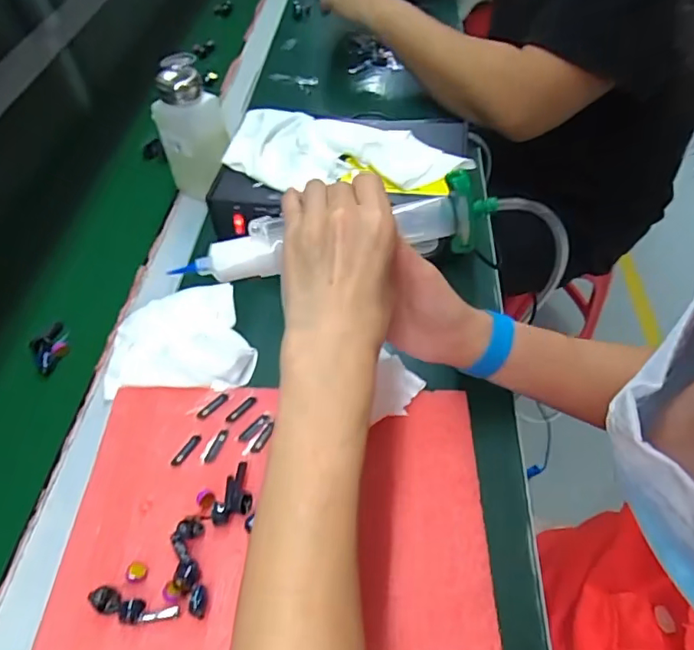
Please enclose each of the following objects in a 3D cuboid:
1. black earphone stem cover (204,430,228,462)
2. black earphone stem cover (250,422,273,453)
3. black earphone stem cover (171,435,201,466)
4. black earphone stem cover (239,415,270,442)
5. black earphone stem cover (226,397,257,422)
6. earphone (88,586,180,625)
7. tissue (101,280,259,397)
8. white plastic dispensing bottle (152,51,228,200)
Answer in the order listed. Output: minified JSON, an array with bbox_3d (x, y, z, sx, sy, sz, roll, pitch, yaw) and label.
[{"bbox_3d":[-0.093,0.086,0.375,0.008,0.004,0.026,16,53,16],"label":"black earphone stem cover"},{"bbox_3d":[-0.061,0.081,0.380,0.007,0.004,0.026,20,54,19],"label":"black earphone stem cover"},{"bbox_3d":[-0.115,0.089,0.376,0.008,0.004,0.026,25,56,22],"label":"black earphone stem cover"},{"bbox_3d":[-0.068,0.075,0.384,0.008,0.004,0.026,35,60,28],"label":"black earphone stem cover"},{"bbox_3d":[-0.080,0.063,0.396,0.007,0.004,0.027,36,60,28],"label":"black earphone stem cover"},{"bbox_3d":[-0.126,0.163,0.304,0.052,0.009,0.014,9,51,11],"label":"earphone"},{"bbox_3d":[-0.141,0.014,0.425,0.114,0.032,0.094,-17,51,-11],"label":"tissue"},{"bbox_3d":[-0.161,-0.204,0.548,0.067,0.121,0.073,-17,51,-11],"label":"white plastic dispensing bottle"}]

